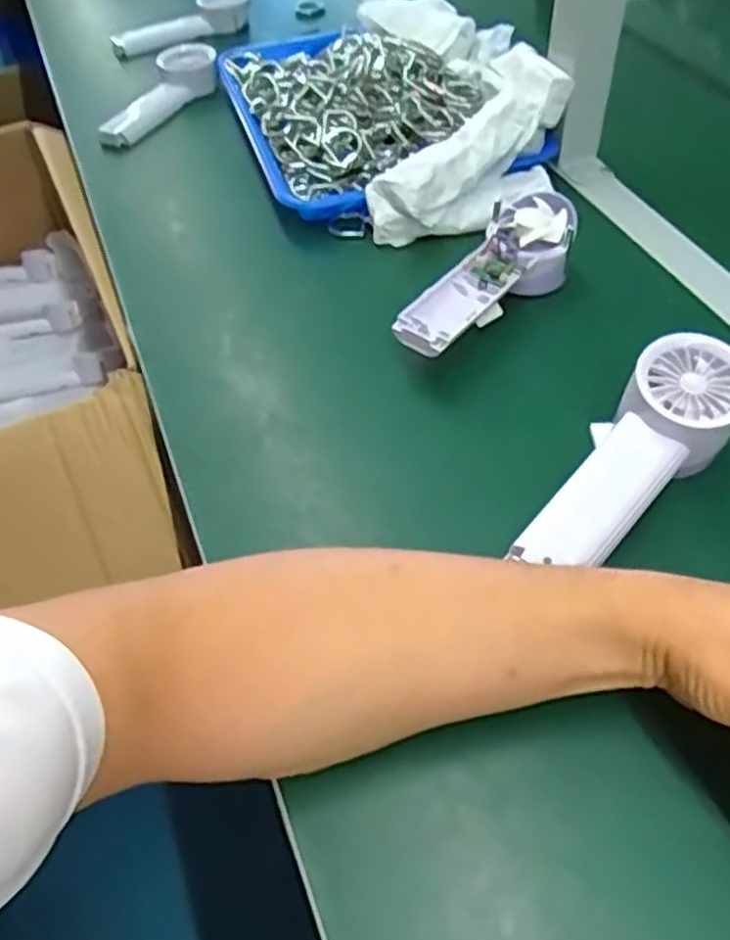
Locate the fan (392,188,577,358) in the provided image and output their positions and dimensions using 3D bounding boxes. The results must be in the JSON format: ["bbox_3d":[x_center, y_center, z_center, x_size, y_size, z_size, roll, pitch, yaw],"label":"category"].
[{"bbox_3d":[0.093,-0.131,0.549,0.063,0.054,0.178,27,56,23],"label":"fan"}]

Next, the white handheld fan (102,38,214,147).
[{"bbox_3d":[-0.206,-0.384,0.787,0.068,0.036,0.169,15,52,15],"label":"white handheld fan"}]

